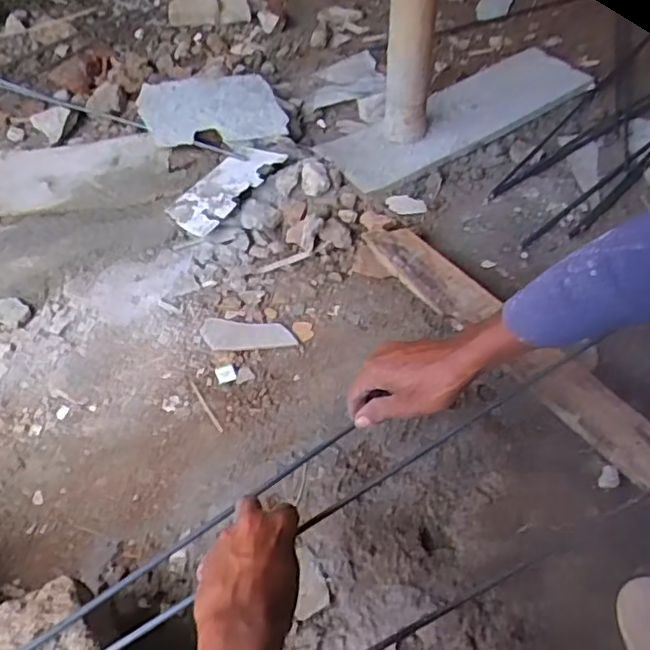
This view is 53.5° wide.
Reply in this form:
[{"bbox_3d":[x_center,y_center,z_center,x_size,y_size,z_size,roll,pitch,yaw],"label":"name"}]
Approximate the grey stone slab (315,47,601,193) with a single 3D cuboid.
[{"bbox_3d":[0.258,-0.393,1.183,0.583,0.025,0.179,-33,60,-22],"label":"grey stone slab"}]

